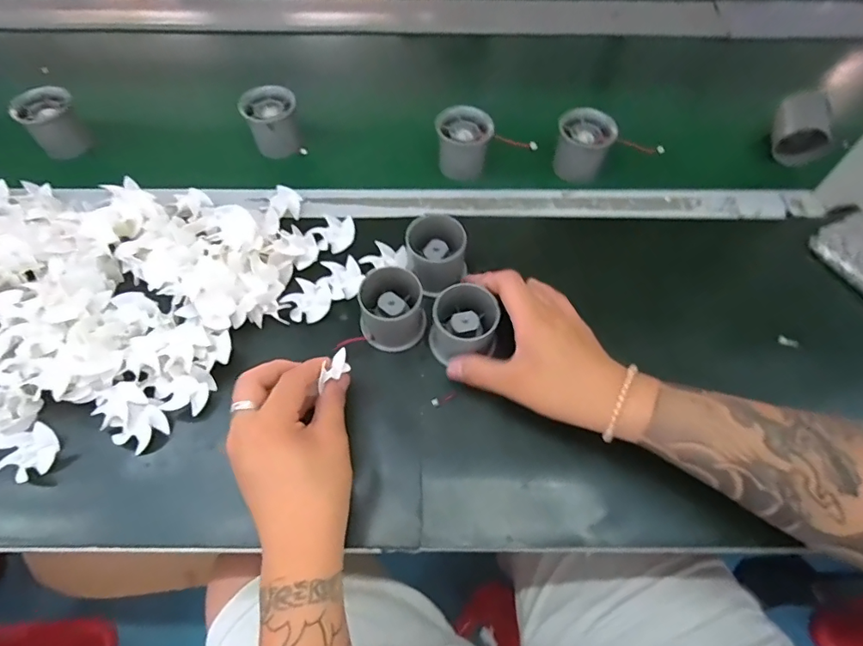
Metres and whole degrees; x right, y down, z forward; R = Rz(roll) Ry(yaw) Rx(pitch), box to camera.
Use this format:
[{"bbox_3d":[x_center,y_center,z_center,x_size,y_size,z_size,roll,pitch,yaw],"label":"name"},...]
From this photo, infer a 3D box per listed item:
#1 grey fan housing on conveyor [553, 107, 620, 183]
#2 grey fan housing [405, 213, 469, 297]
[{"bbox_3d":[0.158,-0.184,0.512,0.055,0.050,0.055,0,60,1],"label":"grey fan housing on conveyor"},{"bbox_3d":[0.005,-0.059,0.431,0.051,0.044,0.061,-4,60,-1],"label":"grey fan housing"}]

